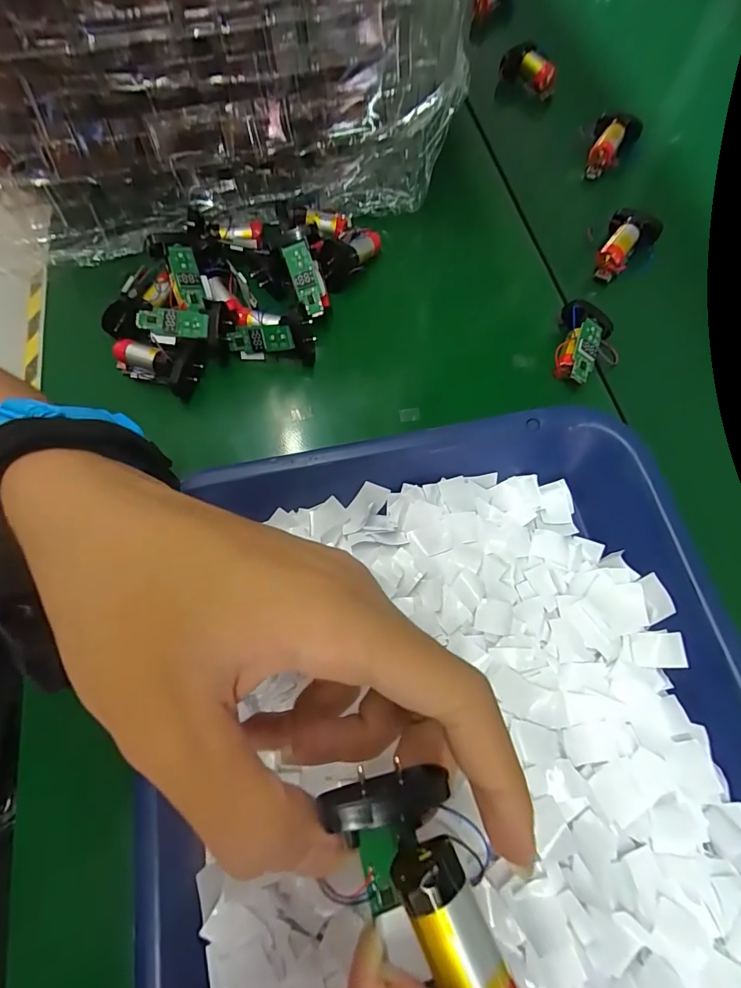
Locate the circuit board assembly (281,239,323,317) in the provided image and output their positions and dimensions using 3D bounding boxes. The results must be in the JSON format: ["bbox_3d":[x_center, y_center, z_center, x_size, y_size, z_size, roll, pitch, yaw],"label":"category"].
[{"bbox_3d":[-0.040,-0.132,0.280,0.015,0.007,0.042,-20,100,-9],"label":"circuit board assembly"}]

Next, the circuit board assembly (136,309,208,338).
[{"bbox_3d":[-0.118,-0.103,0.271,0.040,0.004,0.015,6,98,-4],"label":"circuit board assembly"}]

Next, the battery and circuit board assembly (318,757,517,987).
[{"bbox_3d":[0.014,0.090,0.105,0.029,0.019,0.054,-32,66,-14],"label":"battery and circuit board assembly"}]

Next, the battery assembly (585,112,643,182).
[{"bbox_3d":[0.180,-0.266,0.345,0.031,0.020,0.049,32,84,11],"label":"battery assembly"}]

